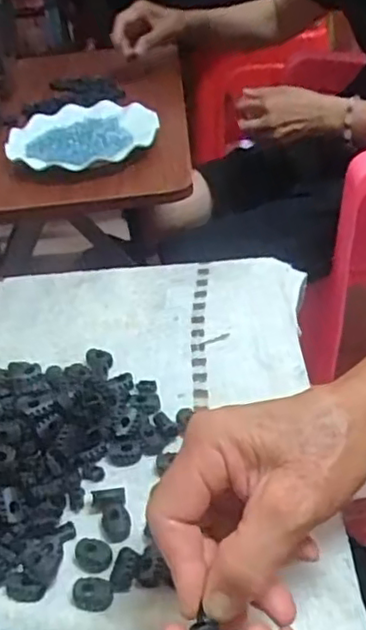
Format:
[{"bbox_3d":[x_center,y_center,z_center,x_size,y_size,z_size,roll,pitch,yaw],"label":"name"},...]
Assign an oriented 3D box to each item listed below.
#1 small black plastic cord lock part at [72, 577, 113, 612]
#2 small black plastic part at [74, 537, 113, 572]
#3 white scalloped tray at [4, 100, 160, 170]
[{"bbox_3d":[-0.050,0.155,0.344,0.021,0.007,0.017,-8,38,-3],"label":"small black plastic cord lock part"},{"bbox_3d":[-0.053,0.141,0.364,0.023,0.009,0.016,22,46,31],"label":"small black plastic part"},{"bbox_3d":[-0.123,-0.224,0.762,0.181,0.022,0.151,-10,38,-5],"label":"white scalloped tray"}]

